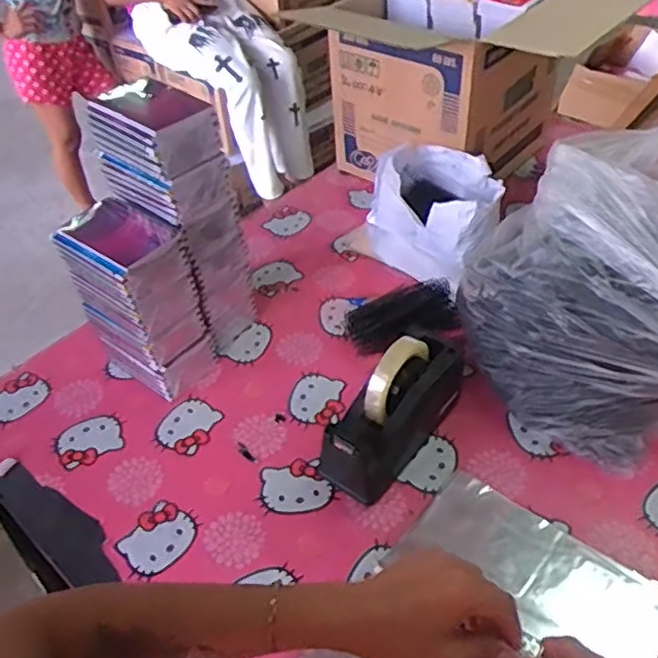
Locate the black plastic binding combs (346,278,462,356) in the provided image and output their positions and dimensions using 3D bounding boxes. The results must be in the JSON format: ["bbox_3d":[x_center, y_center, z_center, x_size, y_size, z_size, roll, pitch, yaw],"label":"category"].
[{"bbox_3d":[0.103,-0.017,0.914,0.156,0.052,0.070,-21,46,-16],"label":"black plastic binding combs"}]

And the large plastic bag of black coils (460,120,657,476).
[{"bbox_3d":[0.390,-0.050,0.760,0.389,0.269,0.346,-31,50,-25],"label":"large plastic bag of black coils"}]

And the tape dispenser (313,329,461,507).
[{"bbox_3d":[0.077,0.093,0.750,0.072,0.136,0.214,27,53,29],"label":"tape dispenser"}]

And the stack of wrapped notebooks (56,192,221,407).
[{"bbox_3d":[-0.247,-0.033,0.839,0.153,0.229,0.106,29,53,30],"label":"stack of wrapped notebooks"}]

